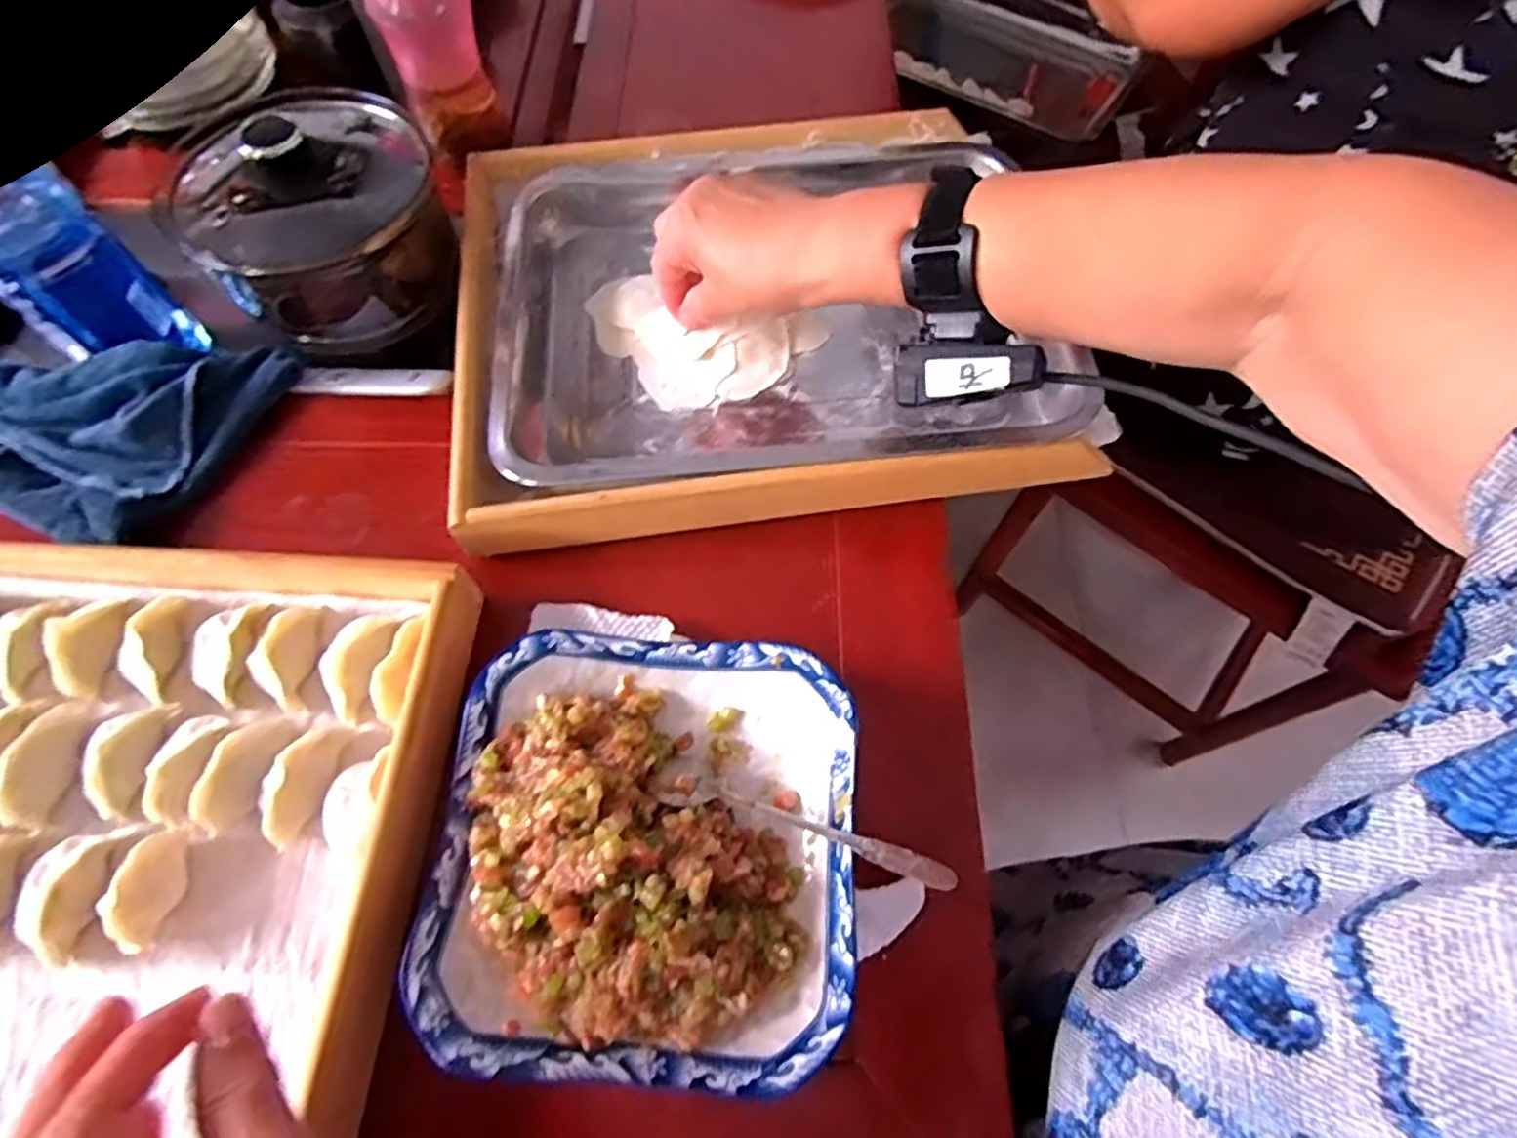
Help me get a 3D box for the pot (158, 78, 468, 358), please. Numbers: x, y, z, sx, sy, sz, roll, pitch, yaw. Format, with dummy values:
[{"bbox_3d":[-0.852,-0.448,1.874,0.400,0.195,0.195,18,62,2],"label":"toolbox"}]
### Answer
[{"bbox_3d":[-0.281,-0.227,0.481,0.121,0.118,0.149,40,69,15],"label":"pot"}]

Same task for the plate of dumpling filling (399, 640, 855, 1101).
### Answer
[{"bbox_3d":[-0.043,0.119,0.330,0.193,0.055,0.193,1,64,-3],"label":"plate of dumpling filling"}]

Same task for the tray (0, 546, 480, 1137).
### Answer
[{"bbox_3d":[-0.326,0.174,0.318,0.341,0.071,0.383,5,64,-1],"label":"tray"}]

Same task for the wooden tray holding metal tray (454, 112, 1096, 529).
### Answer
[{"bbox_3d":[0.001,-0.169,0.474,0.366,0.055,0.308,-6,65,-6],"label":"wooden tray holding metal tray"}]

